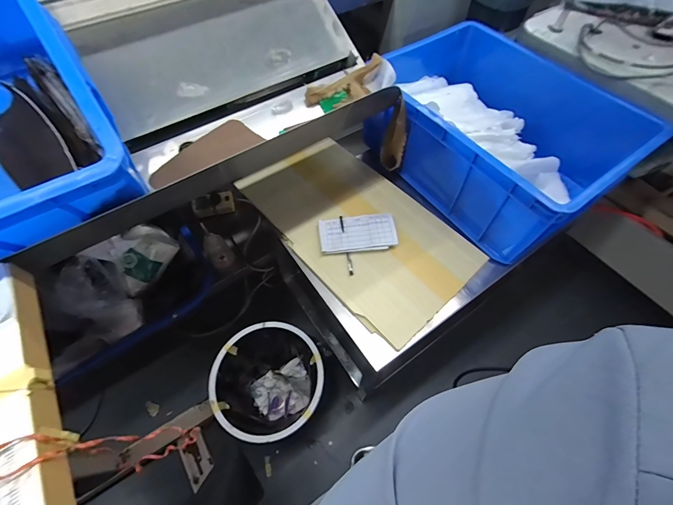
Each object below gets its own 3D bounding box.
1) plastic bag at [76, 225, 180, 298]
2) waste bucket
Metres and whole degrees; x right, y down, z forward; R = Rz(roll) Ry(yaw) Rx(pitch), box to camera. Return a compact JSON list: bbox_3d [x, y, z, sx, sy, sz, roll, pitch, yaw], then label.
[{"bbox_3d":[-0.441,-0.002,0.709,0.096,0.112,0.152,36,65,19],"label":"plastic bag"},{"bbox_3d":[-0.165,0.362,0.876,0.262,0.293,0.255,0,59,0],"label":"waste bucket"}]

